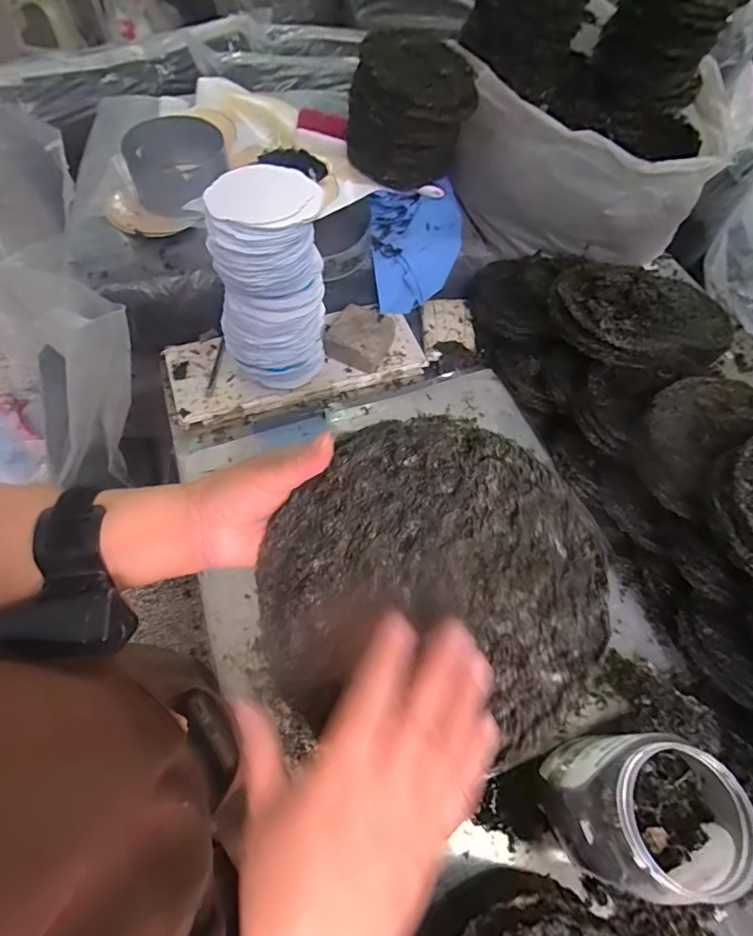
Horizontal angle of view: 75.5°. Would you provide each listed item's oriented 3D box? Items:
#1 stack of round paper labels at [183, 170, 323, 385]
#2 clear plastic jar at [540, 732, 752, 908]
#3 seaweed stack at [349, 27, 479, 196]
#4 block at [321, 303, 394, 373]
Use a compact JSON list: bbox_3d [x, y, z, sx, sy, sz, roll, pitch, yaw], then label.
[{"bbox_3d":[-0.154,-0.268,0.731,0.148,0.286,0.142,5,59,-1],"label":"stack of round paper labels"},{"bbox_3d":[0.259,0.346,0.485,0.140,0.196,0.126,-13,61,-11],"label":"clear plastic jar"},{"bbox_3d":[0.060,-0.615,0.847,0.207,0.169,0.179,13,59,4],"label":"seaweed stack"},{"bbox_3d":[-0.029,-0.234,0.864,0.106,0.056,0.102,20,60,8],"label":"block"}]

